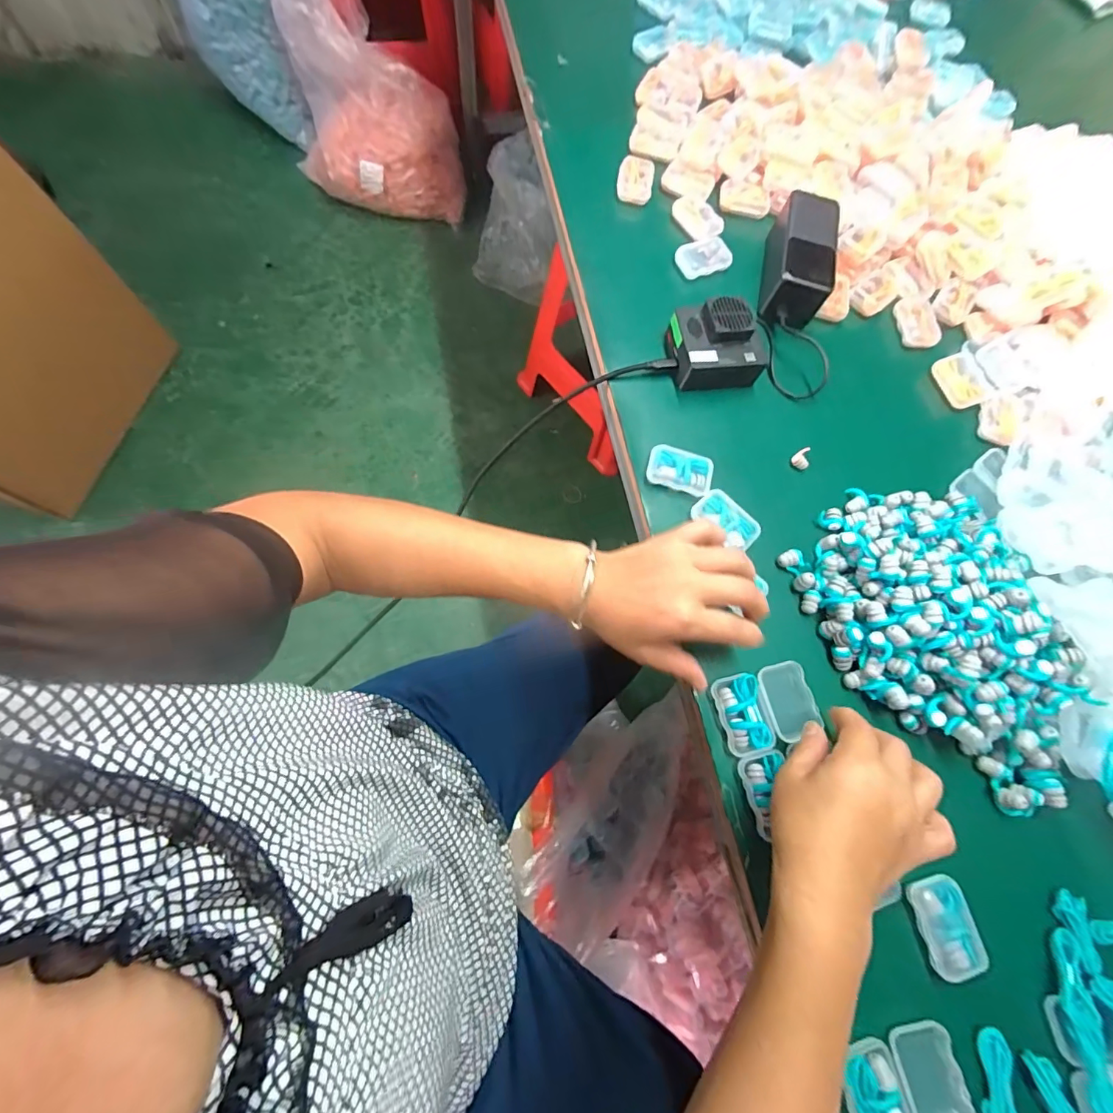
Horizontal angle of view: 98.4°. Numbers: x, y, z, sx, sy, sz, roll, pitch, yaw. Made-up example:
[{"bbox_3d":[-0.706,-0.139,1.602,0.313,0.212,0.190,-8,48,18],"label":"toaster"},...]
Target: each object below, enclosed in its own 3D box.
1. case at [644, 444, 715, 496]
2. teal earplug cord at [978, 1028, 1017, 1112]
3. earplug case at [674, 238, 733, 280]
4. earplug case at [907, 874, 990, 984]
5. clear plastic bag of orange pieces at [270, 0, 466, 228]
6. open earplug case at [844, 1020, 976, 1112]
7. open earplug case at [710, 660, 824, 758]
[{"bbox_3d":[0.107,-0.074,0.420,0.056,0.018,0.035,16,70,-1],"label":"case"},{"bbox_3d":[0.282,0.335,0.307,0.022,0.008,0.054,6,71,-5],"label":"teal earplug cord"},{"bbox_3d":[0.156,-0.316,0.508,0.058,0.011,0.039,-22,75,-13],"label":"earplug case"},{"bbox_3d":[0.267,0.252,0.327,0.036,0.010,0.056,-4,72,-8],"label":"earplug case"},{"bbox_3d":[-0.506,-1.242,1.327,0.452,0.398,0.423,-6,72,-9],"label":"clear plastic bag of orange pieces"},{"bbox_3d":[0.216,0.330,0.295,0.078,0.015,0.059,-10,73,-10],"label":"open earplug case"},{"bbox_3d":[0.158,0.113,0.360,0.075,0.013,0.055,-10,73,-10],"label":"open earplug case"}]

